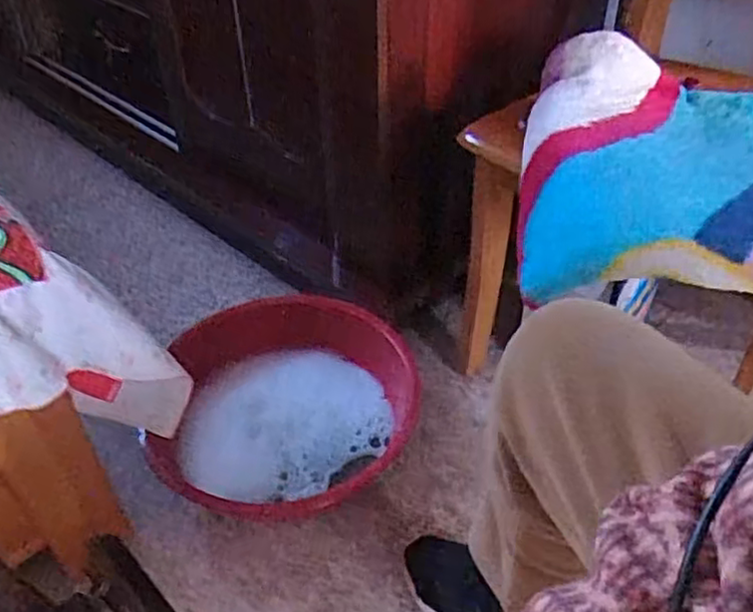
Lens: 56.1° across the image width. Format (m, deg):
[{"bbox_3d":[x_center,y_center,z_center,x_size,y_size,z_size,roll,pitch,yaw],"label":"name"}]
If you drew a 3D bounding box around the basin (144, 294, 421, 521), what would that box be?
[{"bbox_3d":[-0.127,0.165,1.060,0.372,0.131,0.361,-1,42,1],"label":"basin"}]

